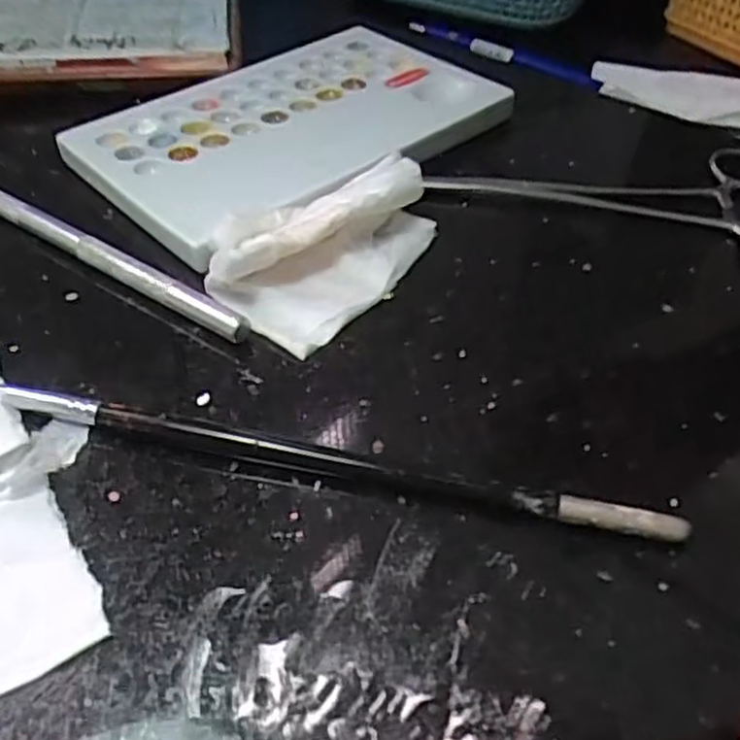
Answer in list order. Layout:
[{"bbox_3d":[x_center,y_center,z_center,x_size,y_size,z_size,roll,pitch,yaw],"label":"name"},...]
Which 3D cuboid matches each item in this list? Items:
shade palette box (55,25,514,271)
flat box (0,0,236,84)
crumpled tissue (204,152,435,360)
[{"bbox_3d":[-0.029,-0.095,0.282,0.150,0.014,0.093,-34,54,-28],"label":"shade palette box"},{"bbox_3d":[-0.140,-0.161,0.344,0.148,0.016,0.096,-6,46,-6],"label":"flat box"},{"bbox_3d":[-0.013,-0.040,0.226,0.045,0.021,0.074,31,53,27],"label":"crumpled tissue"}]

